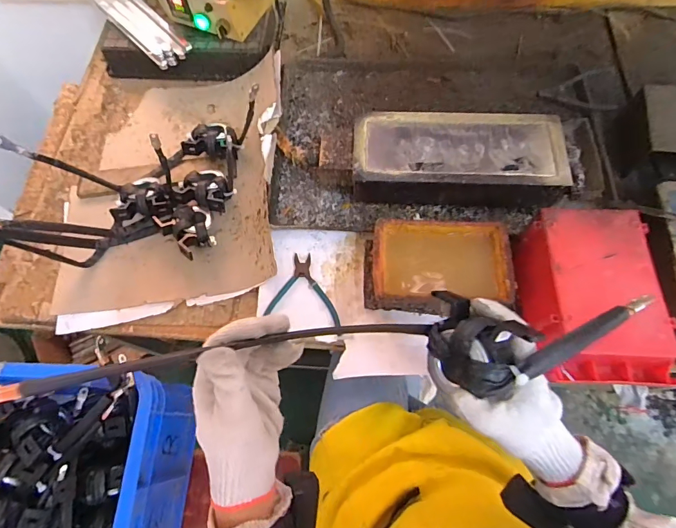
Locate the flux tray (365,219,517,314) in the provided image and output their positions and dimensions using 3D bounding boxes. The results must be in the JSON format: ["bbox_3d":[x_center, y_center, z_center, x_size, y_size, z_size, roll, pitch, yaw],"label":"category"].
[{"bbox_3d":[0.149,0.005,0.602,0.208,0.071,0.133,2,67,3],"label":"flux tray"}]

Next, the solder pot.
[{"bbox_3d":[0.199,-0.170,0.671,0.341,0.090,0.164,2,67,3],"label":"solder pot"}]

